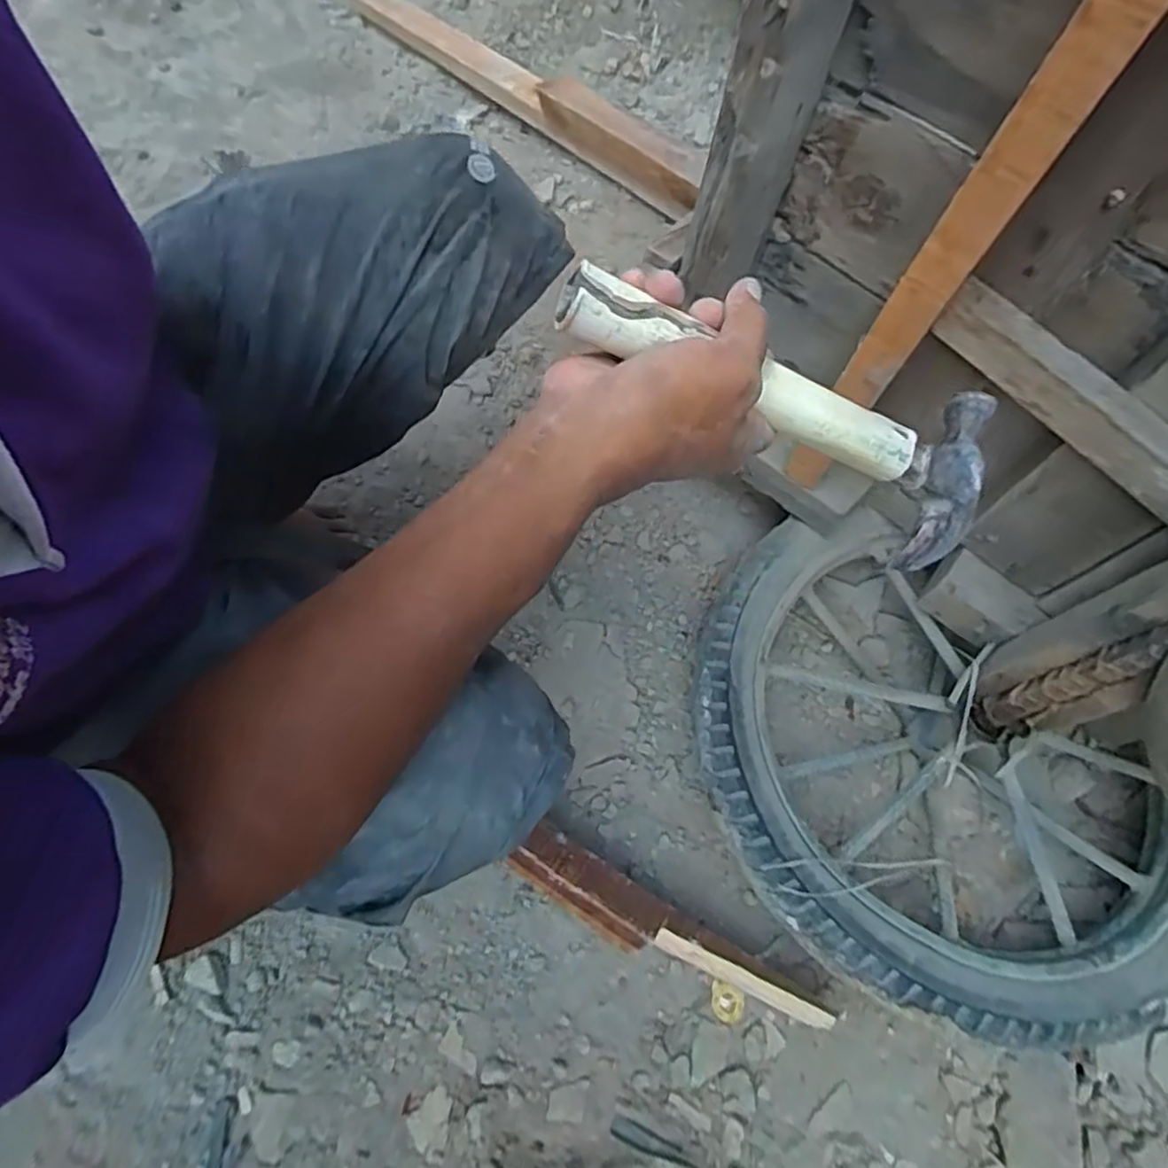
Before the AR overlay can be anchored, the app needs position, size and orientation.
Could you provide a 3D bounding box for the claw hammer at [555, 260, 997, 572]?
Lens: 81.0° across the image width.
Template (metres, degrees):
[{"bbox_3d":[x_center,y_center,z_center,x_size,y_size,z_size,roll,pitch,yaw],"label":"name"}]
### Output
[{"bbox_3d":[0.098,-0.083,0.332,0.244,0.033,0.093,18,92,-22],"label":"claw hammer"}]

